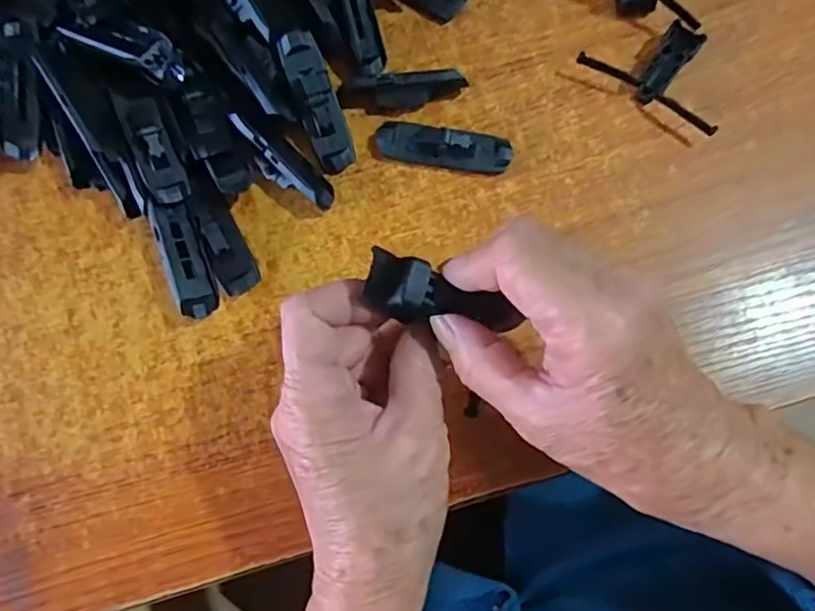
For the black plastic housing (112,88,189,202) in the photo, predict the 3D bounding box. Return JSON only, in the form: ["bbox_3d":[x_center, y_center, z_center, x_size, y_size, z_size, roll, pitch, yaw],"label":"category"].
[{"bbox_3d":[-0.136,-0.085,0.315,0.021,0.015,0.063,-23,79,-3],"label":"black plastic housing"}]

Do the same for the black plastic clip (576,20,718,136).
[{"bbox_3d":[0.146,-0.136,0.337,0.082,0.014,0.050,33,81,7],"label":"black plastic clip"}]

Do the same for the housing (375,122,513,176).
[{"bbox_3d":[0.020,-0.089,0.330,0.074,0.017,0.019,10,79,3],"label":"housing"}]

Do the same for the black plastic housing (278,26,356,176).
[{"bbox_3d":[-0.049,-0.111,0.322,0.022,0.013,0.075,-21,103,-3],"label":"black plastic housing"}]

